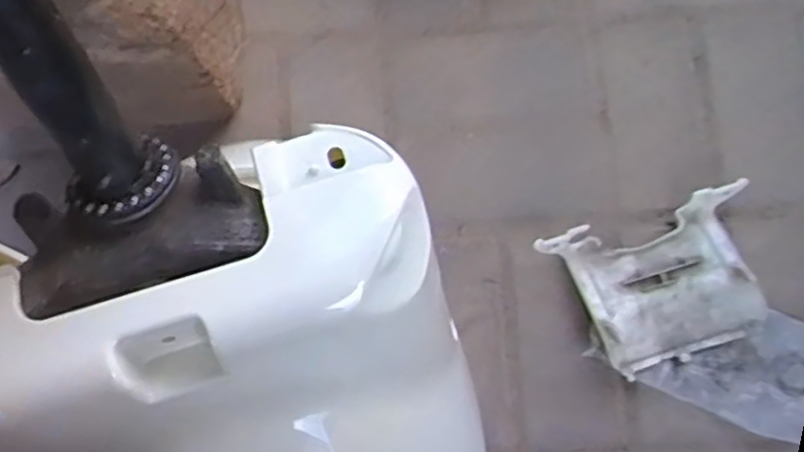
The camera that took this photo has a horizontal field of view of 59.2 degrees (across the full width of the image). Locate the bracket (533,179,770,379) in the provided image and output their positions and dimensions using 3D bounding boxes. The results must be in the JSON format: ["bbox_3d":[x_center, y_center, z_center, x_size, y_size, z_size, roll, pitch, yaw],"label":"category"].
[{"bbox_3d":[0.227,0.050,0.622,0.185,0.042,0.134,-17,79,-3],"label":"bracket"}]

